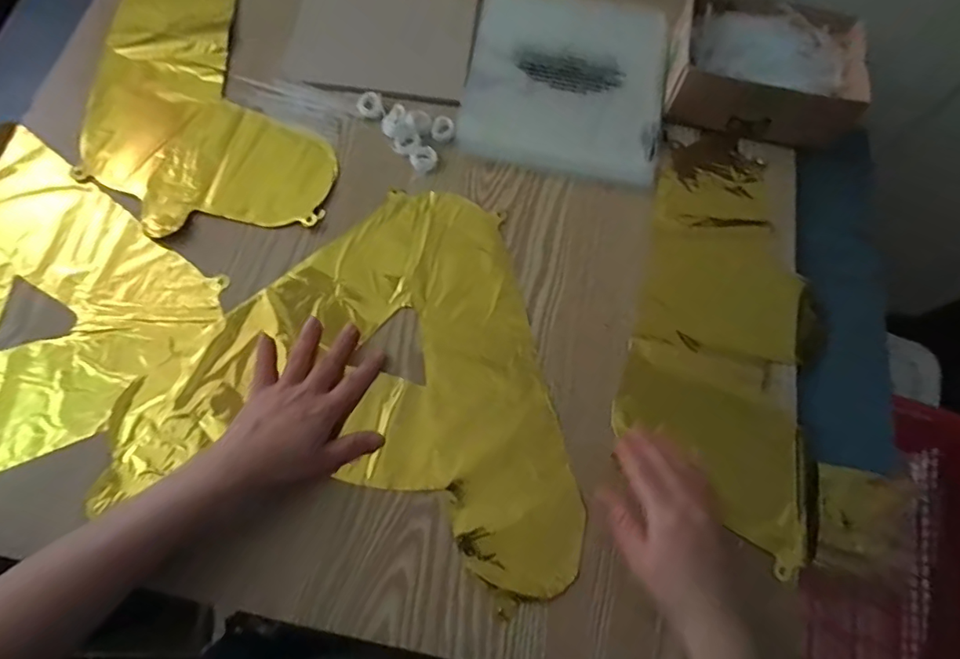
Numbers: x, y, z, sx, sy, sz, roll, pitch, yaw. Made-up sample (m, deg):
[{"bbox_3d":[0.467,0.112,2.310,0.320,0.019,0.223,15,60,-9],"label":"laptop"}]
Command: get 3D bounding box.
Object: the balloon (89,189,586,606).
[{"bbox_3d":[-0.100,0.026,0.465,0.383,0.010,0.340,7,71,0],"label":"balloon"}]

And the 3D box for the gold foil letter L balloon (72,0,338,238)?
[{"bbox_3d":[-0.288,-0.286,0.549,0.234,0.016,0.397,-6,72,-5],"label":"gold foil letter L balloon"}]

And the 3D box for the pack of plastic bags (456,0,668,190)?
[{"bbox_3d":[0.096,-0.273,0.565,0.213,0.014,0.227,13,71,2],"label":"pack of plastic bags"}]

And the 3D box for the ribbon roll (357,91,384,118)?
[{"bbox_3d":[-0.116,-0.237,0.545,0.026,0.008,0.029,-12,72,-7],"label":"ribbon roll"}]

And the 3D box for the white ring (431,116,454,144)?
[{"bbox_3d":[-0.039,-0.209,0.539,0.023,0.005,0.030,7,71,0],"label":"white ring"}]

